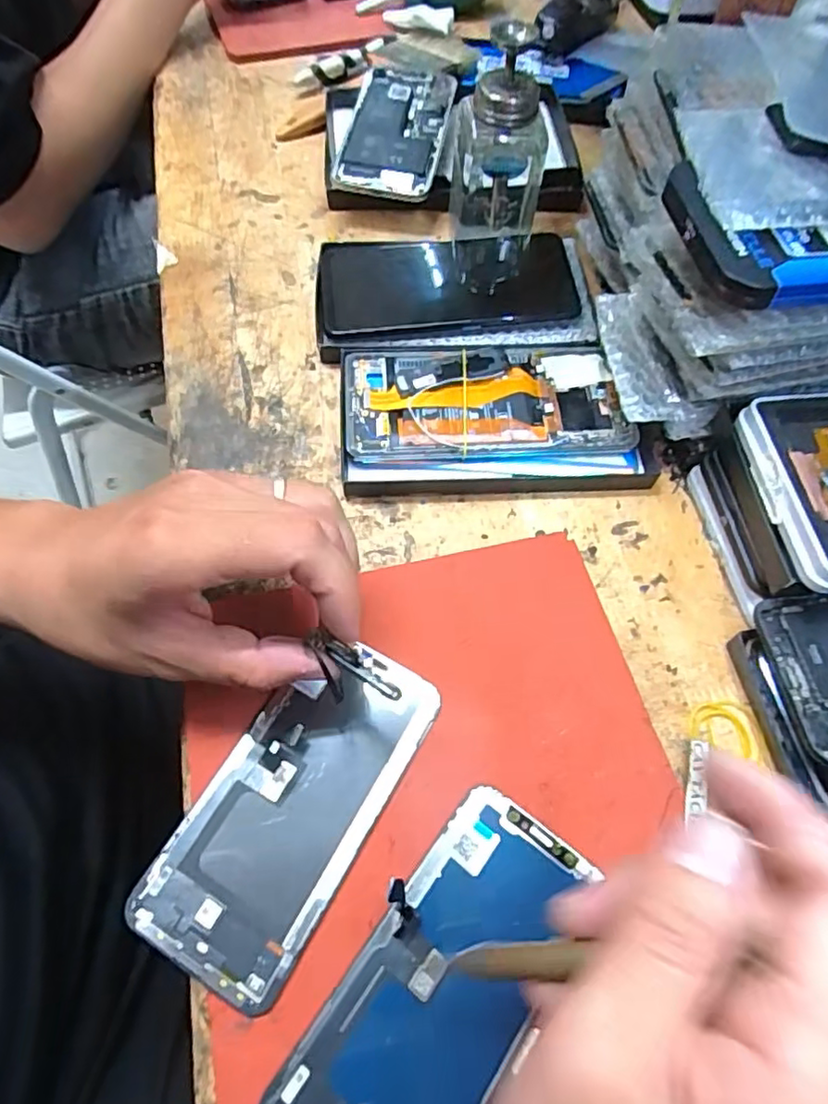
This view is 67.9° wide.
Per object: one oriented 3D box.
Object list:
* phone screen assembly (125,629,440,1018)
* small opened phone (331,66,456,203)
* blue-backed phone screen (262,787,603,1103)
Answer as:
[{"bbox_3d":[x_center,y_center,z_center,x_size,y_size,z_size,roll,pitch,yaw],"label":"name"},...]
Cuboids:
[{"bbox_3d":[-0.049,0.103,0.258,0.068,0.012,0.139,31,66,15],"label":"phone screen assembly"},{"bbox_3d":[-0.013,-0.319,0.466,0.074,0.012,0.137,9,71,2],"label":"small opened phone"},{"bbox_3d":[0.011,0.162,0.228,0.065,0.007,0.139,31,66,15],"label":"blue-backed phone screen"}]

